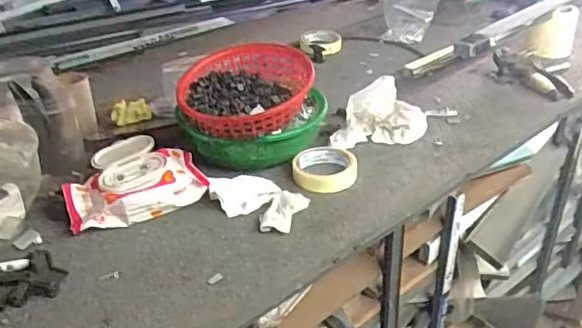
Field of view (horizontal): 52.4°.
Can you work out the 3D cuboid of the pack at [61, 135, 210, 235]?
[{"bbox_3d":[-0.217,0.022,0.817,0.181,0.061,0.132,-14,31,-18],"label":"pack"}]

